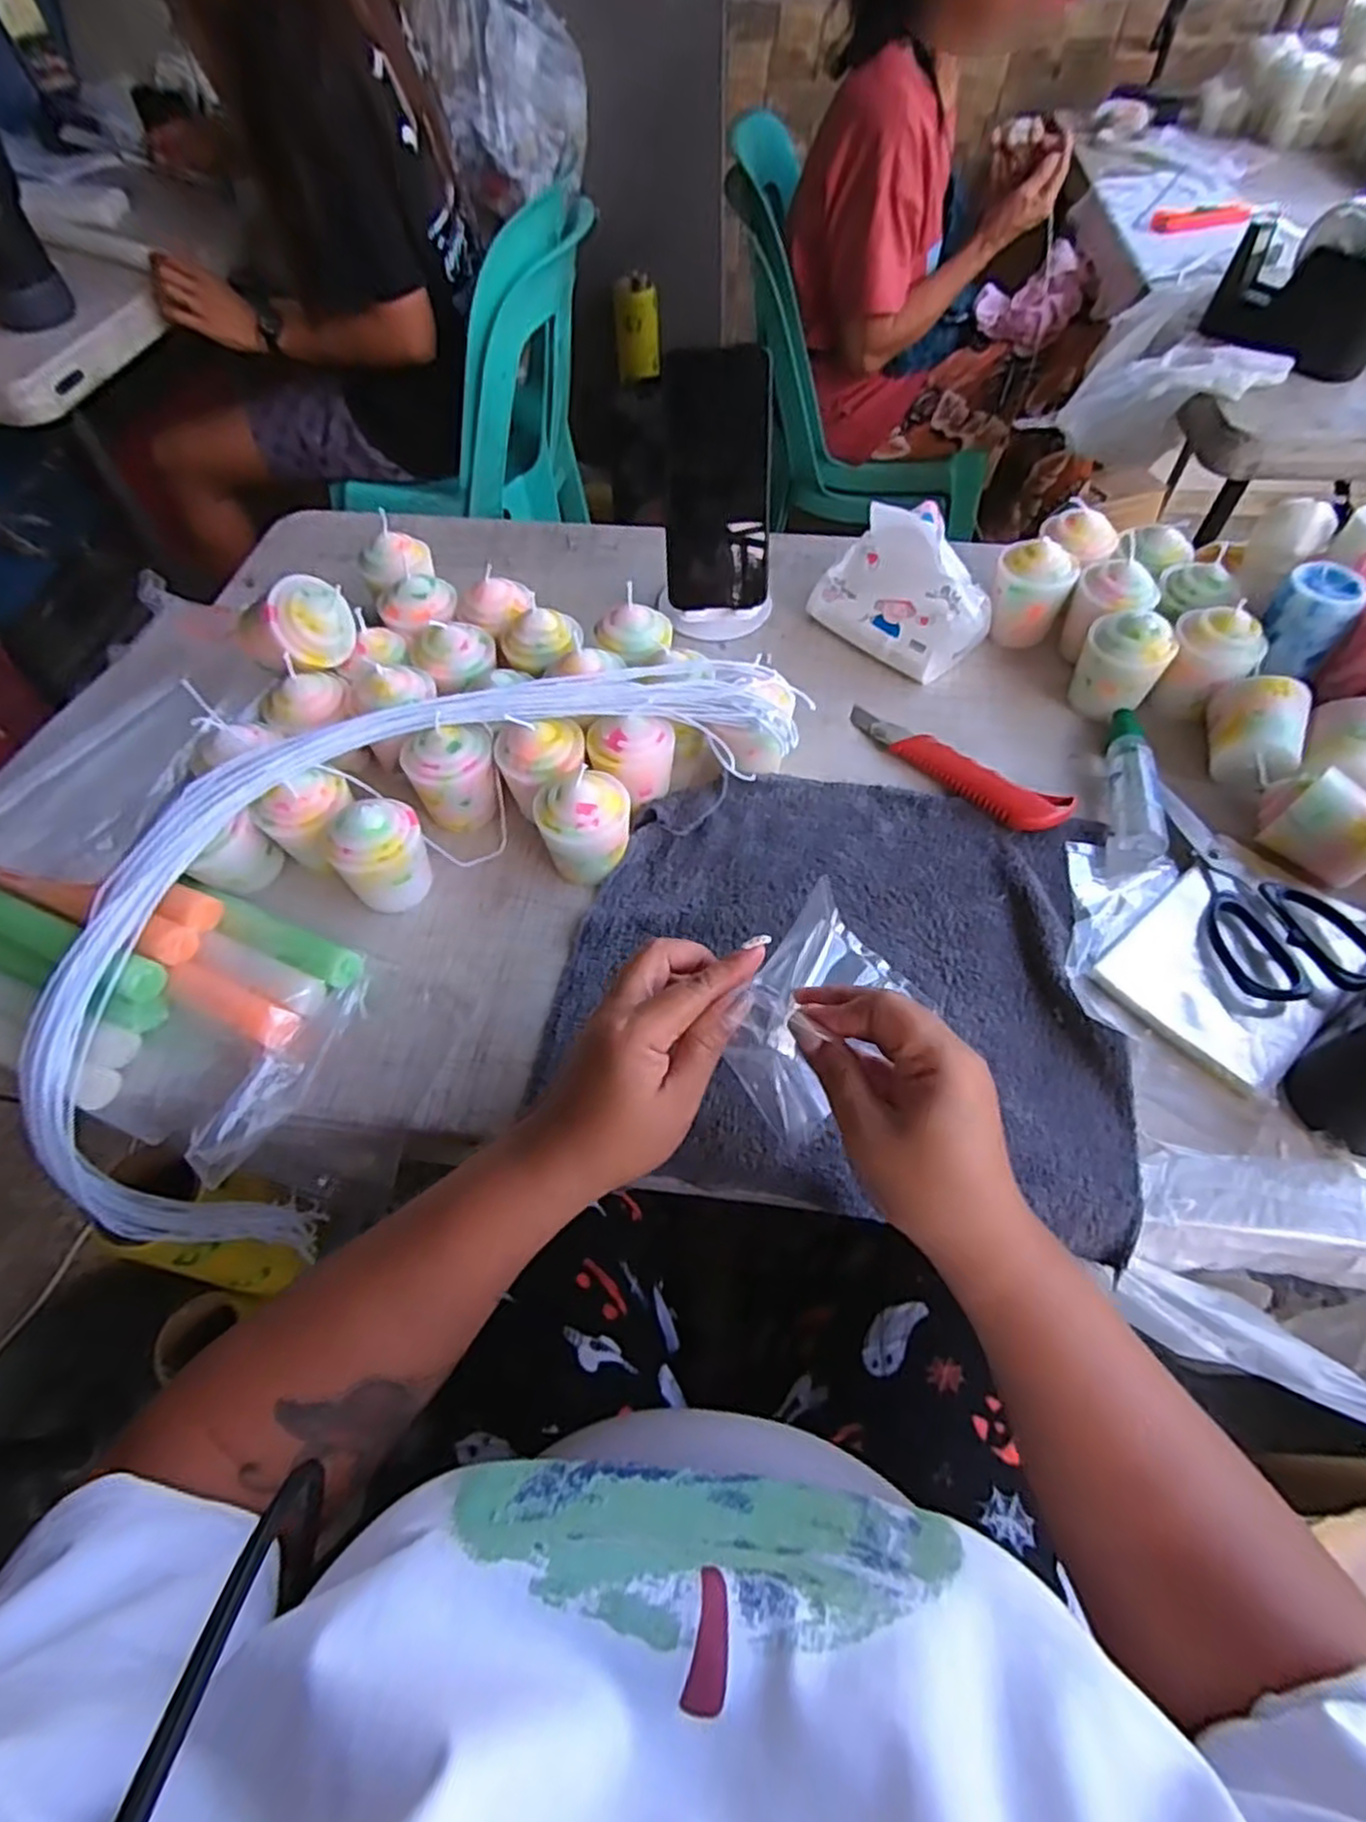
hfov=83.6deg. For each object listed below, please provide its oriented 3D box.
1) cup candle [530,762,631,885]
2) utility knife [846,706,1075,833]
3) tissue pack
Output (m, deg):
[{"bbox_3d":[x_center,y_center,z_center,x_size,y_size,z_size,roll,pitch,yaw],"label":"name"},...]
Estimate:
[{"bbox_3d":[-0.061,-0.055,0.481,0.057,0.067,0.054,-13,58,-6],"label":"cup candle"},{"bbox_3d":[0.189,-0.104,0.542,0.170,0.021,0.034,37,66,23],"label":"utility knife"},{"bbox_3d":[0.182,-0.253,0.598,0.090,0.078,0.133,-40,64,-21],"label":"tissue pack"}]

